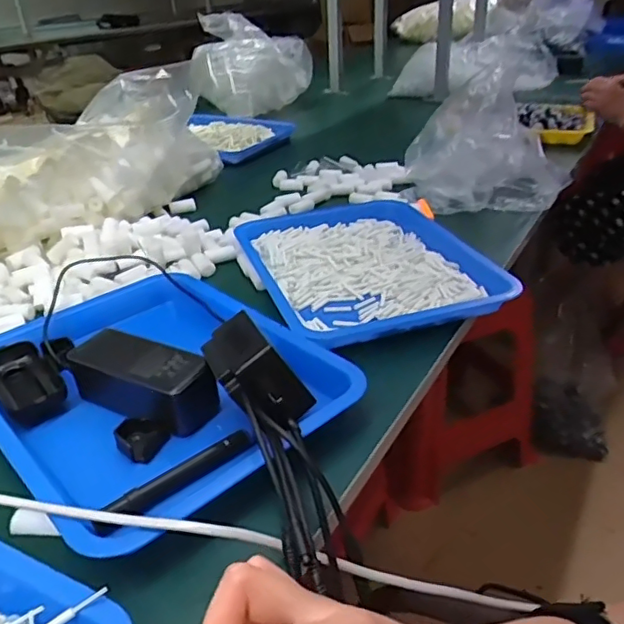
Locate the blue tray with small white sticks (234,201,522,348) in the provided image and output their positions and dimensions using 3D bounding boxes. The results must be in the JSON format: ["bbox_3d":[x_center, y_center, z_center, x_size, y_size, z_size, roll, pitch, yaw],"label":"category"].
[{"bbox_3d":[0.058,-0.068,0.719,0.254,0.030,0.324,-11,32,-14],"label":"blue tray with small white sticks"}]

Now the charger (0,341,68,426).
[{"bbox_3d":[-0.265,0.063,0.537,0.052,0.029,0.108,-23,37,-31],"label":"charger"}]

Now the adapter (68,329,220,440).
[{"bbox_3d":[-0.149,0.057,0.508,0.135,0.039,0.058,15,35,27],"label":"adapter"}]

